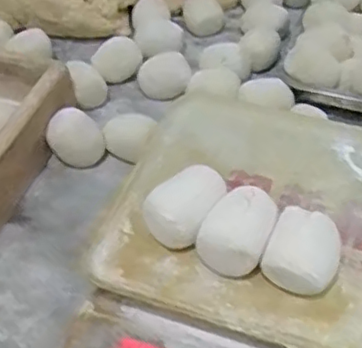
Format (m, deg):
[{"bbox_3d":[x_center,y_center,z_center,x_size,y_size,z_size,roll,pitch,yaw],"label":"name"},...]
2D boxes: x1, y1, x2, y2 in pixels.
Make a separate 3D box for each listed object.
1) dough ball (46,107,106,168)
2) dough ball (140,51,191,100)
[{"bbox_3d":[-0.110,-0.037,0.669,0.049,0.051,0.047,25,51,23],"label":"dough ball"},{"bbox_3d":[-0.020,-0.116,0.753,0.062,0.045,0.043,-1,45,-1],"label":"dough ball"}]

